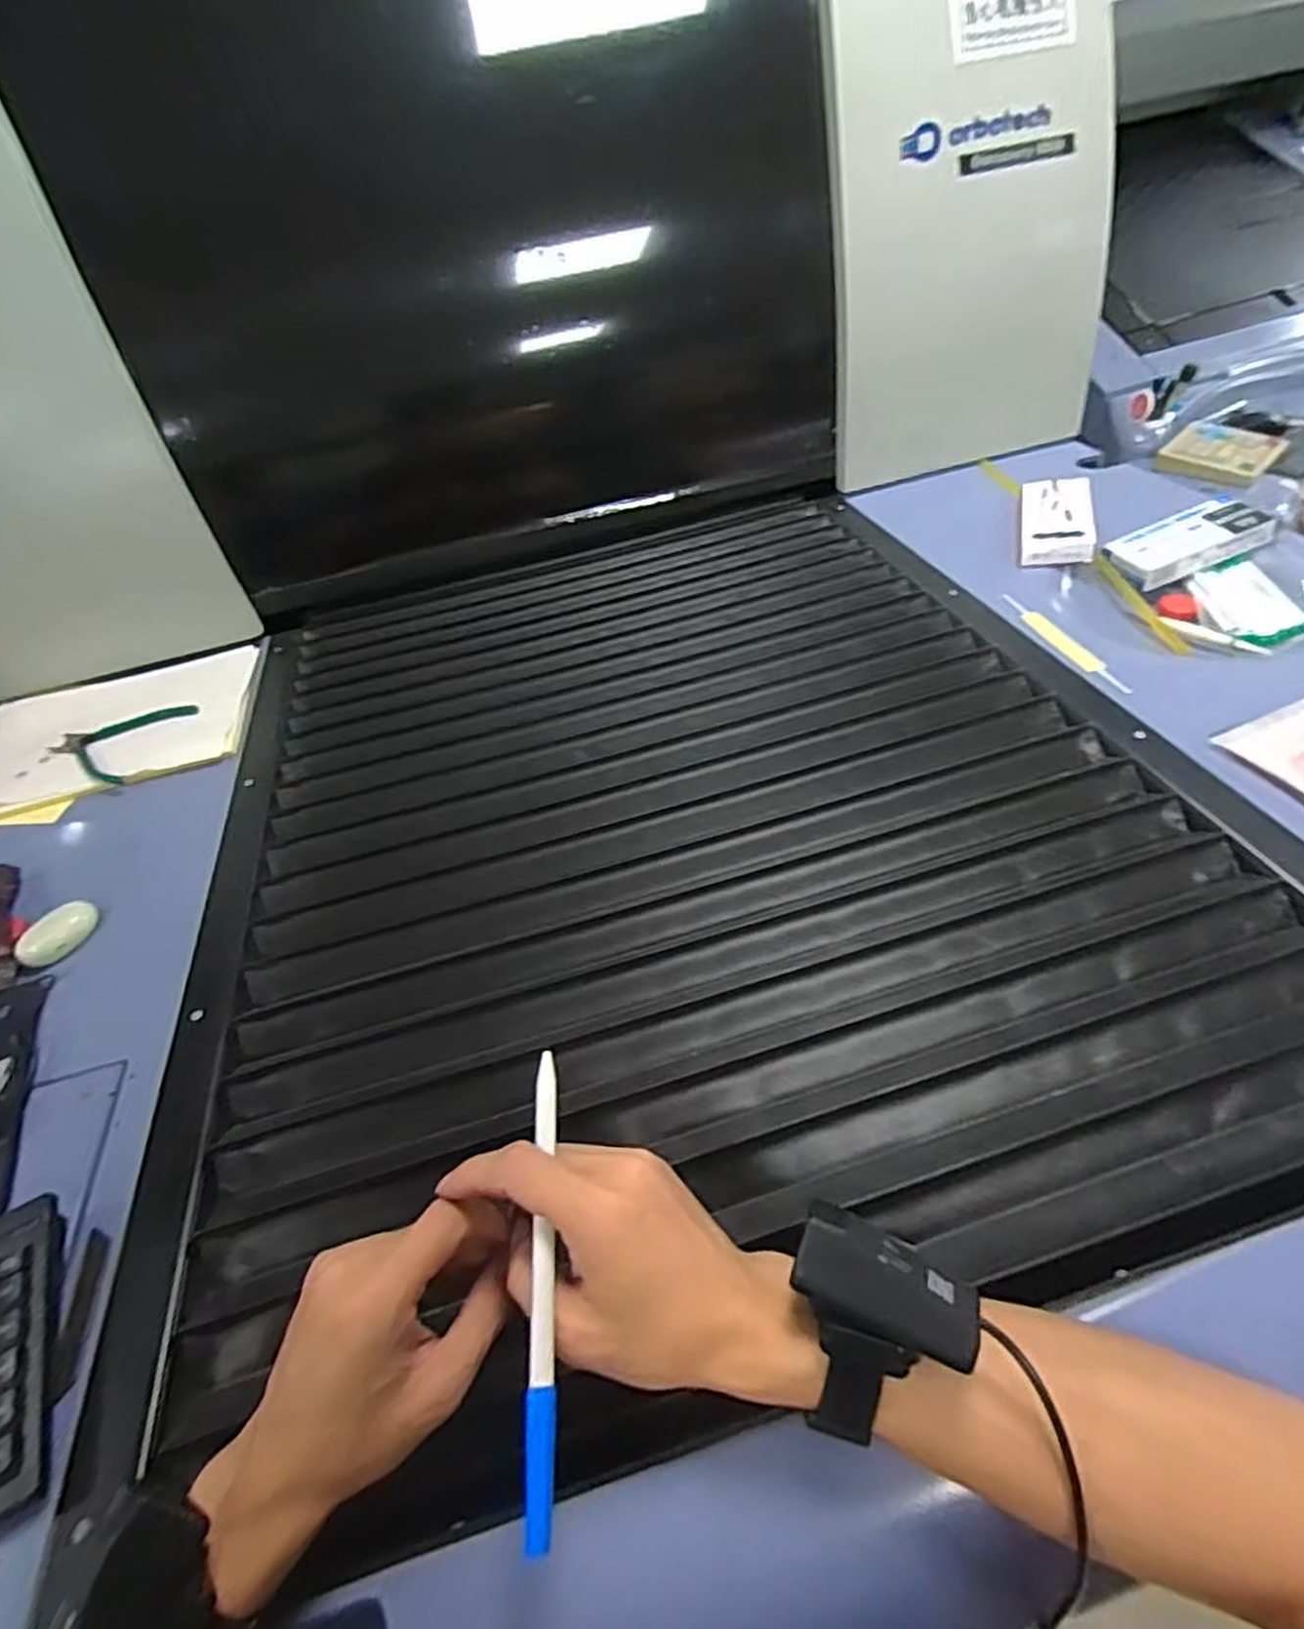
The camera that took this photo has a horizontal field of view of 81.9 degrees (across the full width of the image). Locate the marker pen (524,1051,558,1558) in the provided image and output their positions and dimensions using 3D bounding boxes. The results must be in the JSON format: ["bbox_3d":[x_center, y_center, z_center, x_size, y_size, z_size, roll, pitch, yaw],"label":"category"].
[{"bbox_3d":[-0.044,0.186,0.308,0.010,0.007,0.171,-5,57,3],"label":"marker pen"}]

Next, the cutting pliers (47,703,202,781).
[{"bbox_3d":[-0.568,-0.091,0.827,0.120,0.013,0.125,20,51,26],"label":"cutting pliers"}]

